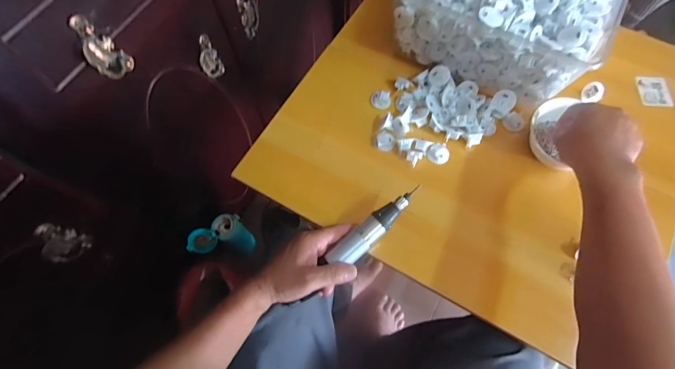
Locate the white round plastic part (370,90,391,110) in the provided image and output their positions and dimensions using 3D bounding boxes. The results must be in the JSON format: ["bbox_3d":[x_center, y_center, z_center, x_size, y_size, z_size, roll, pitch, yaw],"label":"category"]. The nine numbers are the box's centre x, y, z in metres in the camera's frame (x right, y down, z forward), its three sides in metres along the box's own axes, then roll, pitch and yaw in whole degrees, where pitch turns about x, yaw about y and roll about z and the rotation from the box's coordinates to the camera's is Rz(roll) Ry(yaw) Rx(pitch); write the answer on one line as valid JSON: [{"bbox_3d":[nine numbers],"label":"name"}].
[{"bbox_3d":[0.073,-0.142,0.600,0.033,0.019,0.026,10,68,5],"label":"white round plastic part"}]

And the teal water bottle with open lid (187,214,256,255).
[{"bbox_3d":[-0.275,0.129,0.873,0.125,0.139,0.081,-13,68,-4],"label":"teal water bottle with open lid"}]

